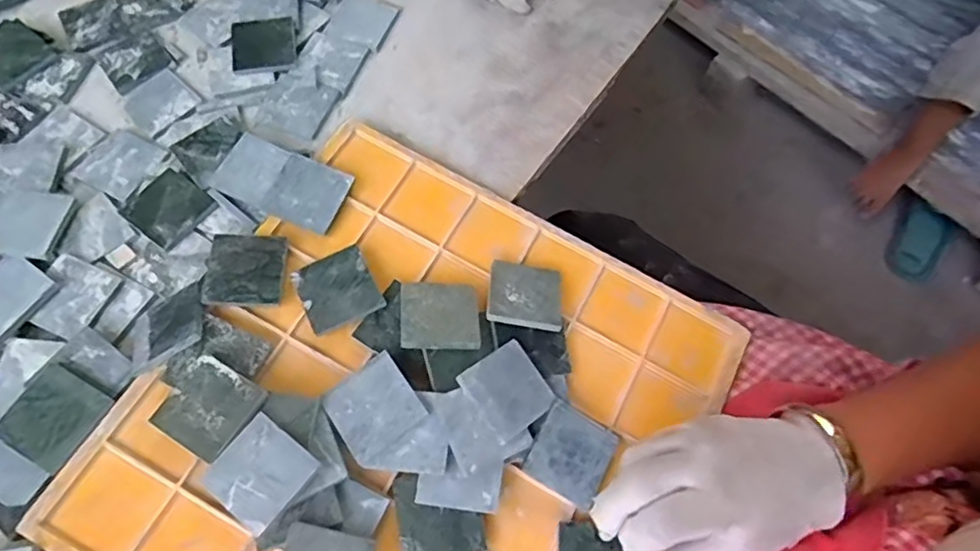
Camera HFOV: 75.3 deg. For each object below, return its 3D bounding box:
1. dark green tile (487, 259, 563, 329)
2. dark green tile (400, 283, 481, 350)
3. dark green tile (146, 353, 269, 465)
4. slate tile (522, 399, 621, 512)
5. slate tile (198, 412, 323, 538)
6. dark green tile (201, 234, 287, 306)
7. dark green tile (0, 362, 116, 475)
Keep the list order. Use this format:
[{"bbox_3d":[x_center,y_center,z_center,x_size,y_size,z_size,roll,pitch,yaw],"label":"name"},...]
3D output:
[{"bbox_3d":[0.024,0.011,0.420,0.048,0.006,0.049,11,53,-5],"label":"dark green tile"},{"bbox_3d":[-0.031,0.025,0.401,0.049,0.009,0.045,-2,64,-3],"label":"dark green tile"},{"bbox_3d":[-0.161,0.075,0.363,0.049,0.006,0.048,30,67,12],"label":"dark green tile"},{"bbox_3d":[0.050,0.108,0.385,0.049,0.005,0.049,34,72,-8],"label":"slate tile"},{"bbox_3d":[-0.128,0.110,0.354,0.047,0.007,0.049,35,68,14],"label":"slate tile"},{"bbox_3d":[-0.156,-0.004,0.404,0.047,0.007,0.047,0,64,-2],"label":"dark green tile"},{"bbox_3d":[-0.250,0.081,0.364,0.045,0.009,0.048,28,66,11],"label":"dark green tile"}]

